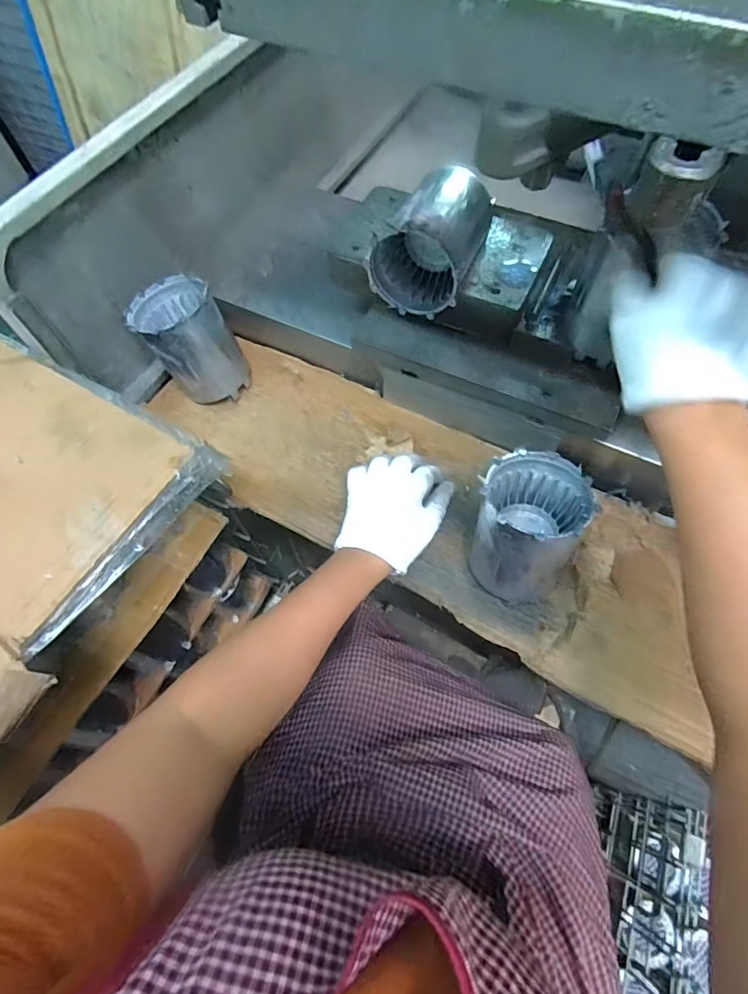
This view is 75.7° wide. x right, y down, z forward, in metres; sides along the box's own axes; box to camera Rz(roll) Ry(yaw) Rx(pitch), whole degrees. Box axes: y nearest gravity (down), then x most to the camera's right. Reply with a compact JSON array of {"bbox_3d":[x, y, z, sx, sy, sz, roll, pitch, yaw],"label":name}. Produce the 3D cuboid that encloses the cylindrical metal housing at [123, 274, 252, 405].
[{"bbox_3d":[-0.217,-0.183,0.577,0.091,0.116,0.112,-34,69,-14],"label":"cylindrical metal housing"}]

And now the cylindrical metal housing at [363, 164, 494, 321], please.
[{"bbox_3d":[0.060,-0.259,0.501,0.089,0.109,0.117,22,67,11],"label":"cylindrical metal housing"}]

